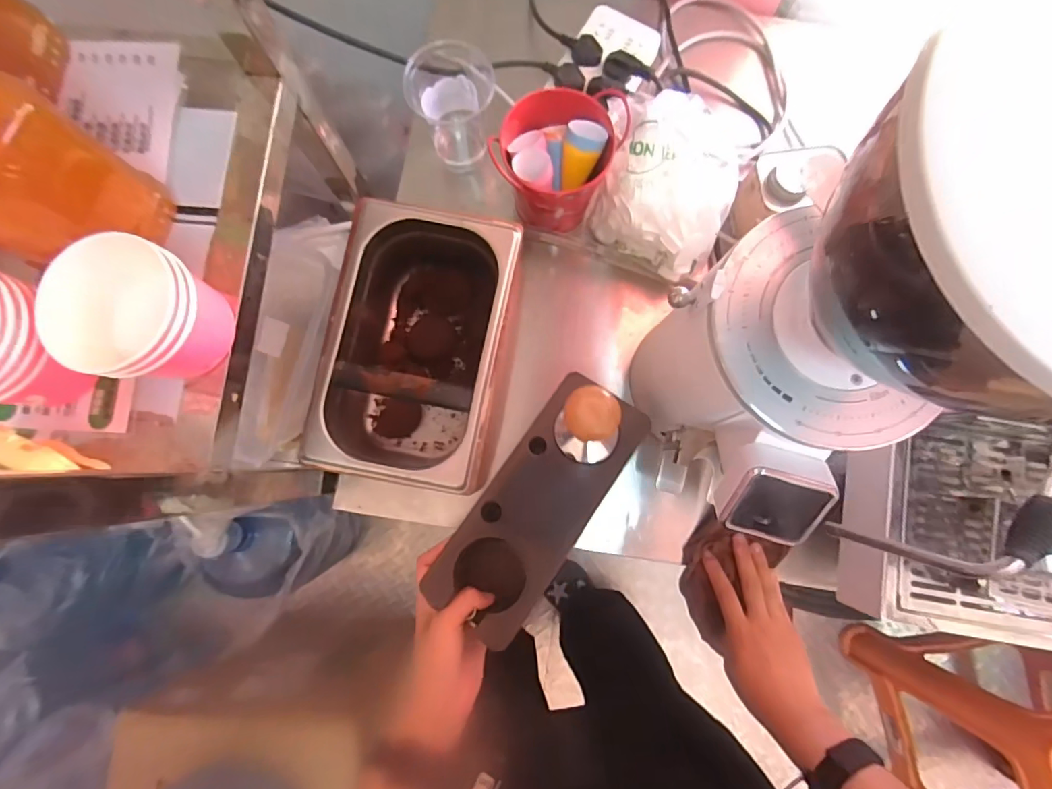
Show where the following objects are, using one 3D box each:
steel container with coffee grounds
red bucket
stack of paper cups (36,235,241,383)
[{"bbox_3d":[-0.107,-0.044,0.526,0.163,0.107,0.262,10,81,1],"label":"steel container with coffee grounds"},{"bbox_3d":[0.031,-0.246,0.551,0.107,0.126,0.115,0,81,-1],"label":"red bucket"},{"bbox_3d":[-0.247,-0.051,0.327,0.077,0.064,0.083,22,82,3],"label":"stack of paper cups"}]

